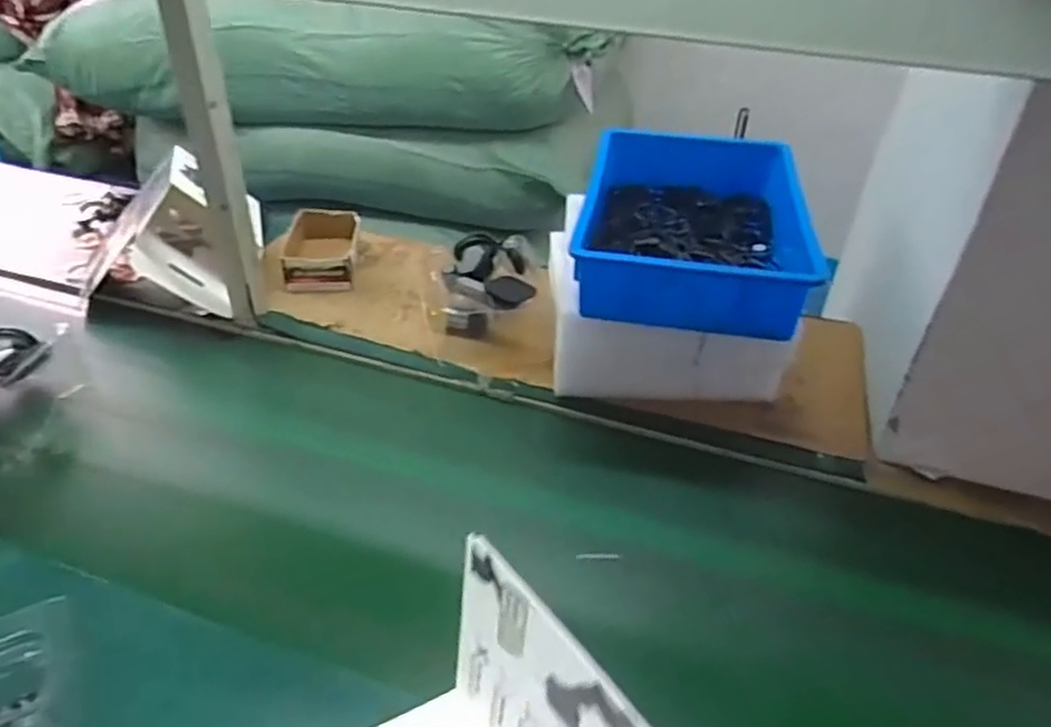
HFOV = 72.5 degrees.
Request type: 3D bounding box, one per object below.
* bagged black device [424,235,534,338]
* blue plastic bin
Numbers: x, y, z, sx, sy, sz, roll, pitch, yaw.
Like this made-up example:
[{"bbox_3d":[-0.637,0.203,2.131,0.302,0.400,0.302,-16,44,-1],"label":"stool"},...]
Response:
[{"bbox_3d":[-0.062,-0.098,1.004,0.137,0.120,0.168,3,35,-1],"label":"bagged black device"},{"bbox_3d":[0.216,-0.176,0.904,0.272,0.100,0.385,9,35,8],"label":"blue plastic bin"}]

